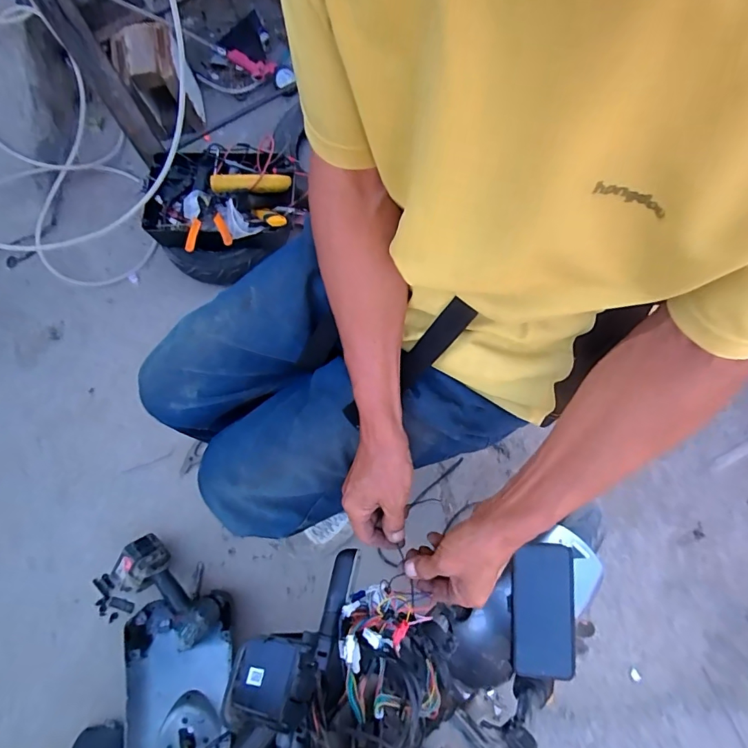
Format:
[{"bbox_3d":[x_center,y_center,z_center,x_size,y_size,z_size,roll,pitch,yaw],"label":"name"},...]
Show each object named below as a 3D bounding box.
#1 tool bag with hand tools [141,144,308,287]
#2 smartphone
[{"bbox_3d":[-0.367,-0.412,1.115,0.367,0.178,0.311,-28,76,-5],"label":"tool bag with hand tools"},{"bbox_3d":[0.228,0.320,0.620,0.082,0.012,0.163,7,75,4],"label":"smartphone"}]

